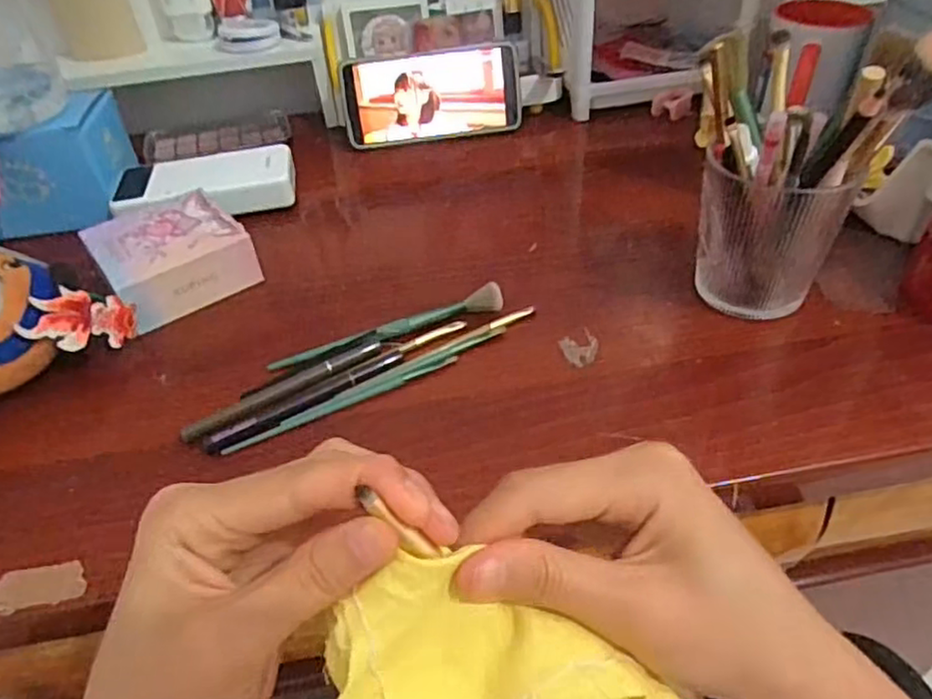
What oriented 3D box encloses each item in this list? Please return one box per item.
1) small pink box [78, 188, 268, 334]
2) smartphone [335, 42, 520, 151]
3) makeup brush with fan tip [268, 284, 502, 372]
[{"bbox_3d":[-0.217,-0.069,0.487,0.093,0.040,0.098,-31,48,-26],"label":"small pink box"},{"bbox_3d":[-0.031,-0.240,0.628,0.166,0.080,0.010,-9,27,-5],"label":"smartphone"},{"bbox_3d":[-0.049,-0.014,0.433,0.156,0.014,0.017,-16,44,-13],"label":"makeup brush with fan tip"}]

